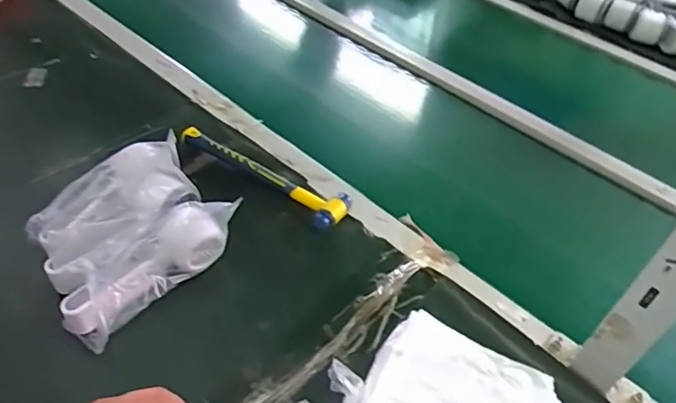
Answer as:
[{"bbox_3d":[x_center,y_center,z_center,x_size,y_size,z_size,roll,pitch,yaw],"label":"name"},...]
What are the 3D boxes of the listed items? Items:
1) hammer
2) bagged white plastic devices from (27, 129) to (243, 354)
[{"bbox_3d":[-0.092,-0.037,0.686,0.238,0.028,0.060,30,49,21],"label":"hammer"},{"bbox_3d":[-0.223,0.032,0.567,0.160,0.083,0.179,36,51,25],"label":"bagged white plastic devices"}]

